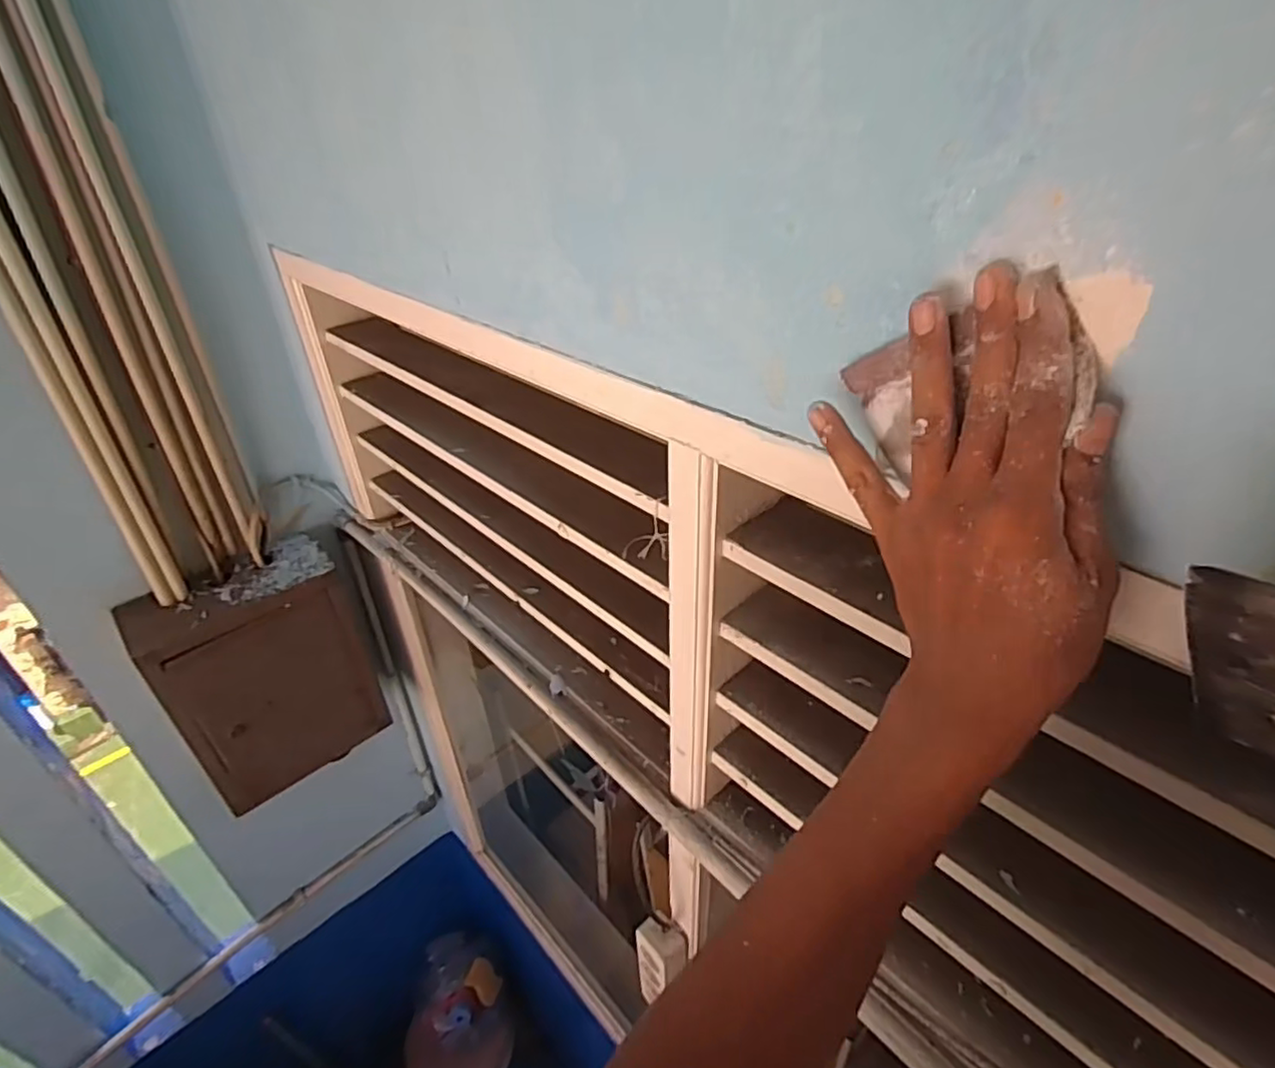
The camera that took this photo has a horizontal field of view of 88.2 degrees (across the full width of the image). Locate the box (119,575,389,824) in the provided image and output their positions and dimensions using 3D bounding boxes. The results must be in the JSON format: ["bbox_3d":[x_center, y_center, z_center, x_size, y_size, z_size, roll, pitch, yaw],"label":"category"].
[{"bbox_3d":[-0.645,0.259,1.173,0.301,0.400,0.142,-29,42,-33],"label":"box"}]

